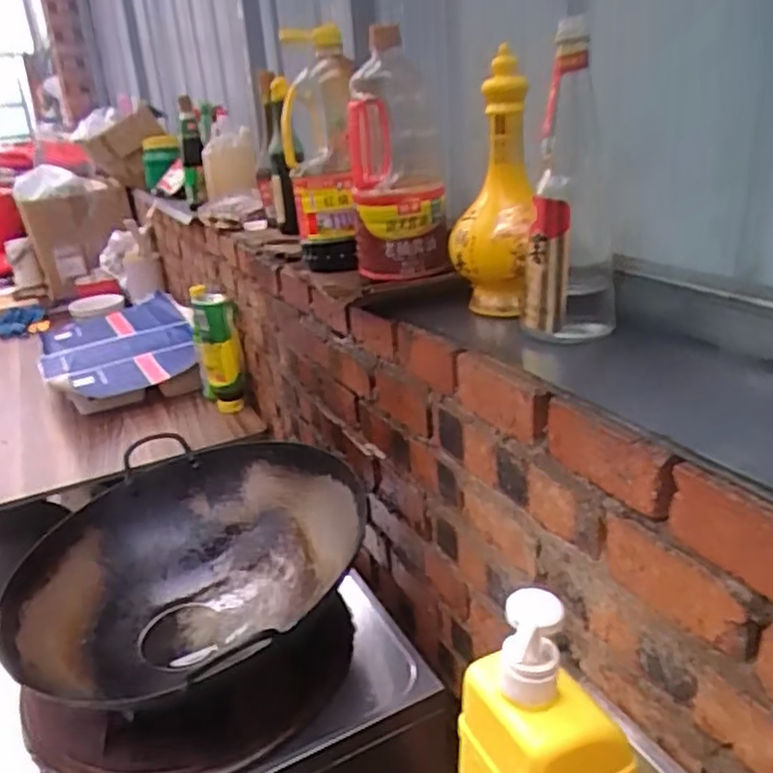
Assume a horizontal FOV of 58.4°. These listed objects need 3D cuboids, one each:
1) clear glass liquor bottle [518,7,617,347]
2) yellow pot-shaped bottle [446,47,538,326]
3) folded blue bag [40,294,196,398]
[{"bbox_3d":[0.166,-0.172,0.620,0.081,0.246,0.082,4,24,20],"label":"clear glass liquor bottle"},{"bbox_3d":[0.101,-0.189,0.685,0.081,0.235,0.085,-2,23,6],"label":"yellow pot-shaped bottle"},{"bbox_3d":[-0.693,-0.110,1.767,0.353,0.073,0.629,-13,24,-20],"label":"folded blue bag"}]

